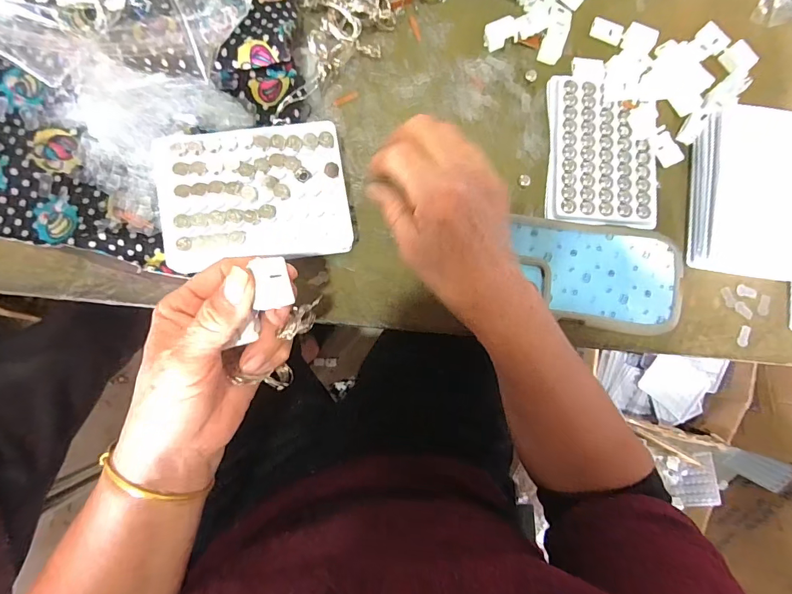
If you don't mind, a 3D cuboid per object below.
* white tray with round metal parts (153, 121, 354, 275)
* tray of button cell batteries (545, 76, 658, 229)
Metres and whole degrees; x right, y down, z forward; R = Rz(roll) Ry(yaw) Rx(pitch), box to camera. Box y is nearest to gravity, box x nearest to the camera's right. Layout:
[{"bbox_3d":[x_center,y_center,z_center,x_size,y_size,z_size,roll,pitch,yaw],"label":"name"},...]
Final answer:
[{"bbox_3d":[-0.101,-0.075,0.300,0.128,0.011,0.097,-9,88,-10],"label":"white tray with round metal parts"},{"bbox_3d":[0.176,-0.123,0.352,0.089,0.008,0.125,3,84,-4],"label":"tray of button cell batteries"}]

